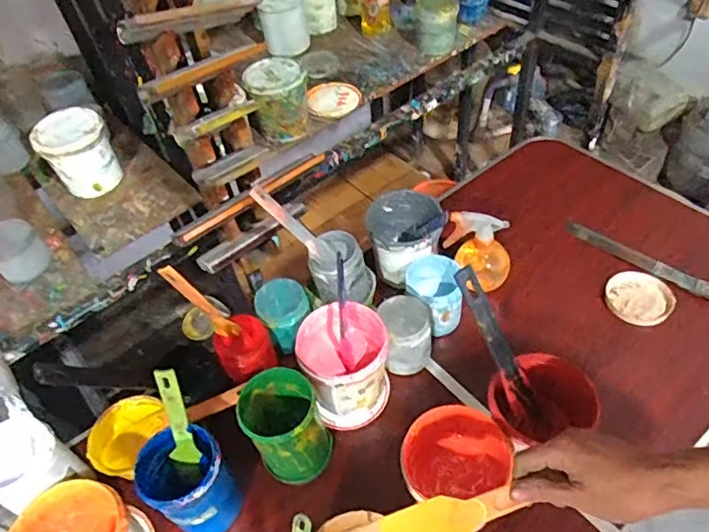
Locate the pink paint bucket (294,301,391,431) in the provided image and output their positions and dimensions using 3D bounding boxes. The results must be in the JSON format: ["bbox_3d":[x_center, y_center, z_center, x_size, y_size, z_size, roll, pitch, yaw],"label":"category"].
[{"bbox_3d":[-0.012,0.146,0.788,0.122,0.141,0.123,-3,49,4],"label":"pink paint bucket"}]

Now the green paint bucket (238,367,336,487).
[{"bbox_3d":[-0.090,0.213,0.715,0.098,0.135,0.103,-3,49,4],"label":"green paint bucket"}]

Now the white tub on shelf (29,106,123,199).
[{"bbox_3d":[-0.536,-0.218,1.045,0.126,0.132,0.118,-30,53,-18],"label":"white tub on shelf"}]

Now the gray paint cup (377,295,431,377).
[{"bbox_3d":[0.080,0.104,0.817,0.074,0.102,0.072,-3,49,4],"label":"gray paint cup"}]

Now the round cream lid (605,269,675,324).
[{"bbox_3d":[0.469,0.051,0.880,0.099,0.021,0.098,-3,49,4],"label":"round cream lid"}]

